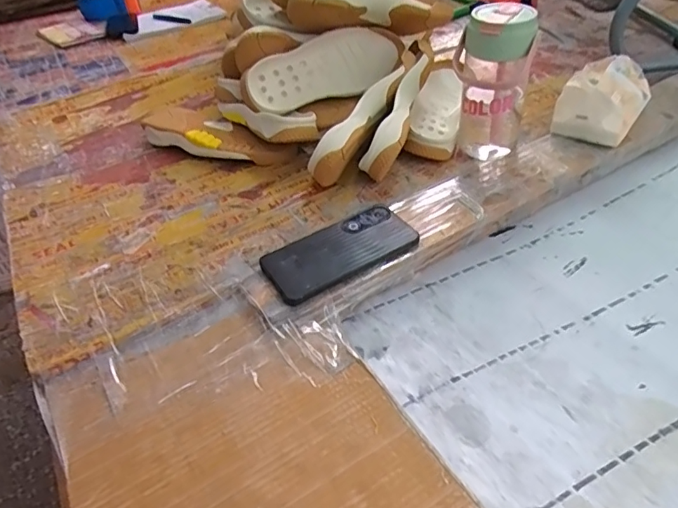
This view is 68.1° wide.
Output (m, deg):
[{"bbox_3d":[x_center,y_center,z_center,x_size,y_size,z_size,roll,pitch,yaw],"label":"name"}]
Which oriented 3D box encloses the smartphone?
[{"bbox_3d":[0.001,-0.005,0.559,0.165,0.010,0.082,-25,51,-18],"label":"smartphone"}]

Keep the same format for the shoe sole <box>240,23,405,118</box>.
[{"bbox_3d":[-0.015,-0.284,0.762,0.267,0.097,0.048,-19,31,-17],"label":"shoe sole"}]

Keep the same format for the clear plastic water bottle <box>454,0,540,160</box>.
[{"bbox_3d":[0.198,-0.218,0.667,0.086,0.191,0.078,5,44,15],"label":"clear plastic water bottle"}]

